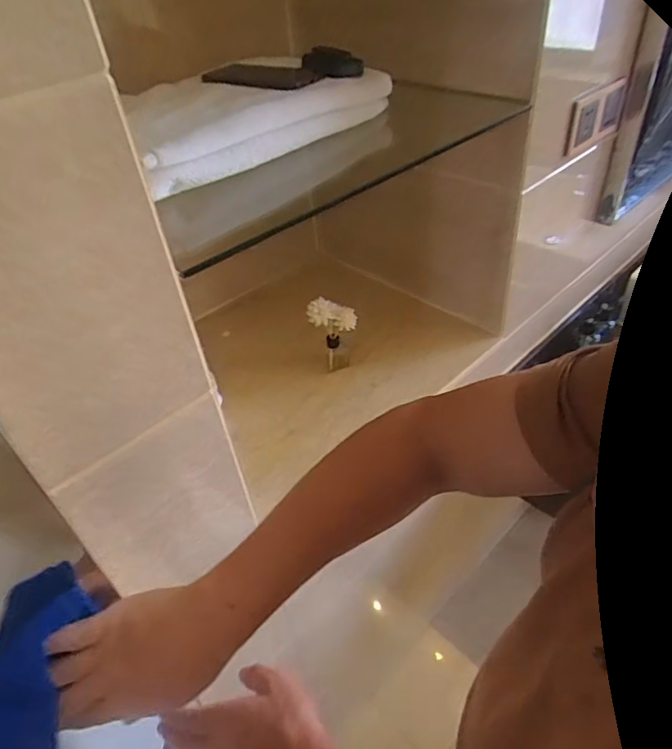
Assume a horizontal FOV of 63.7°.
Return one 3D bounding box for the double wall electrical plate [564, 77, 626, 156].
[{"bbox_3d":[0.436,-0.432,0.910,0.178,0.093,0.016,-35,48,-29],"label":"double wall electrical plate"}]

